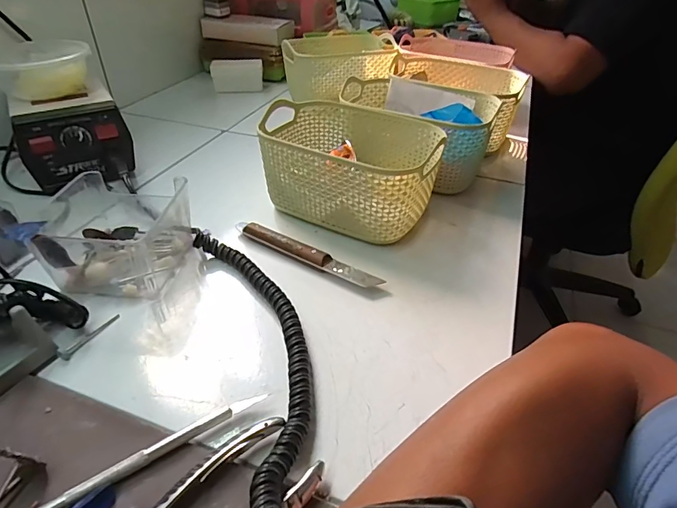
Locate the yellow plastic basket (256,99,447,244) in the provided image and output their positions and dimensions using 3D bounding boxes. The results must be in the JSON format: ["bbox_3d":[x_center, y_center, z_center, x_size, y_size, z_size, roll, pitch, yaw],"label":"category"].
[{"bbox_3d":[0.009,-0.084,0.432,0.163,0.082,0.116,21,42,23],"label":"yellow plastic basket"}]

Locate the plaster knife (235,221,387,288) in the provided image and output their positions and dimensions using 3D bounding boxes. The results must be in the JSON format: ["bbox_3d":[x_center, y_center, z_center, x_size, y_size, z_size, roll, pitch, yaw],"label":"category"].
[{"bbox_3d":[-0.033,0.000,0.380,0.148,0.014,0.020,21,42,23],"label":"plaster knife"}]

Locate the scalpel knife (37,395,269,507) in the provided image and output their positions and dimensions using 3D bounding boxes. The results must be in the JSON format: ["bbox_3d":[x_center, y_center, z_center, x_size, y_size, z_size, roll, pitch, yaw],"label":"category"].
[{"bbox_3d":[-0.103,0.110,0.239,0.133,0.009,0.010,-24,45,-28],"label":"scalpel knife"}]

